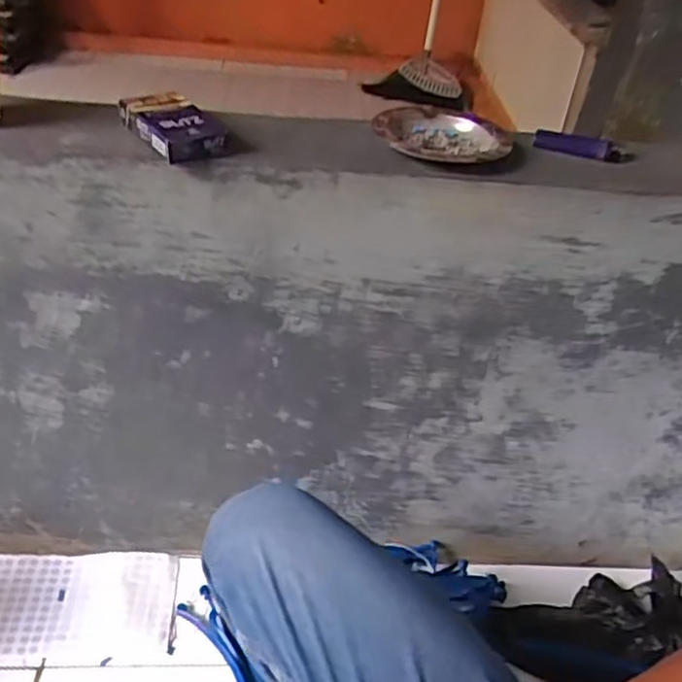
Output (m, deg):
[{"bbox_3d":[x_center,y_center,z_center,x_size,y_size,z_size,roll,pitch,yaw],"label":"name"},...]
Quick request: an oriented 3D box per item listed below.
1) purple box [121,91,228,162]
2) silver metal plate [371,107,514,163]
[{"bbox_3d":[-0.134,-0.175,0.550,0.056,0.023,0.091,-20,46,-29],"label":"purple box"},{"bbox_3d":[0.087,-0.174,0.594,0.111,0.025,0.102,4,40,-3],"label":"silver metal plate"}]

